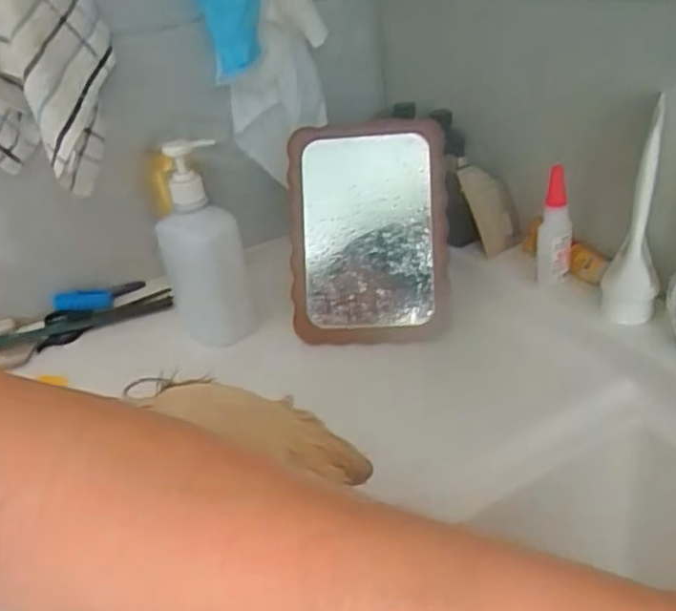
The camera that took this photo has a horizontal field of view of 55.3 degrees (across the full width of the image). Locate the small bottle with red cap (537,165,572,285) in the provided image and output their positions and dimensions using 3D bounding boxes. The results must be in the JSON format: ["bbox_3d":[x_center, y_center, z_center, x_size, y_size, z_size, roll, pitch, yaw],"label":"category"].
[{"bbox_3d":[0.202,-0.073,0.600,0.029,0.105,0.026,1,32,14],"label":"small bottle with red cap"}]

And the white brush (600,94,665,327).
[{"bbox_3d":[0.242,-0.068,0.519,0.041,0.174,0.038,6,34,22],"label":"white brush"}]

